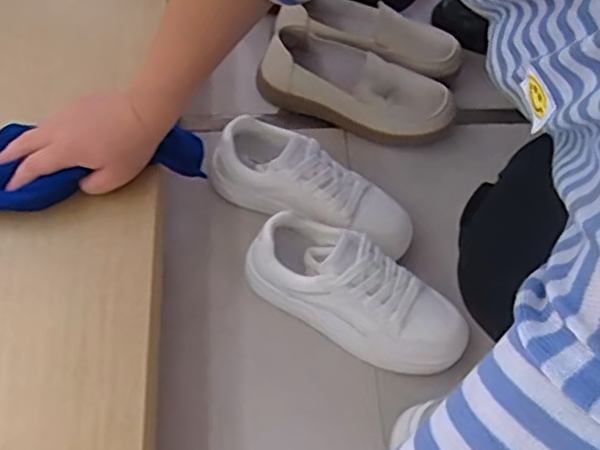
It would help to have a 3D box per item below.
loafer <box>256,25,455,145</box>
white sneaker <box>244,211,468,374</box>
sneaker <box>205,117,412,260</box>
[{"bbox_3d":[0.065,-0.161,0.772,0.235,0.076,0.081,17,62,6],"label":"loafer"},{"bbox_3d":[0.055,0.059,0.628,0.224,0.087,0.095,27,63,12],"label":"white sneaker"},{"bbox_3d":[0.014,-0.041,0.683,0.229,0.090,0.078,26,63,11],"label":"sneaker"}]

